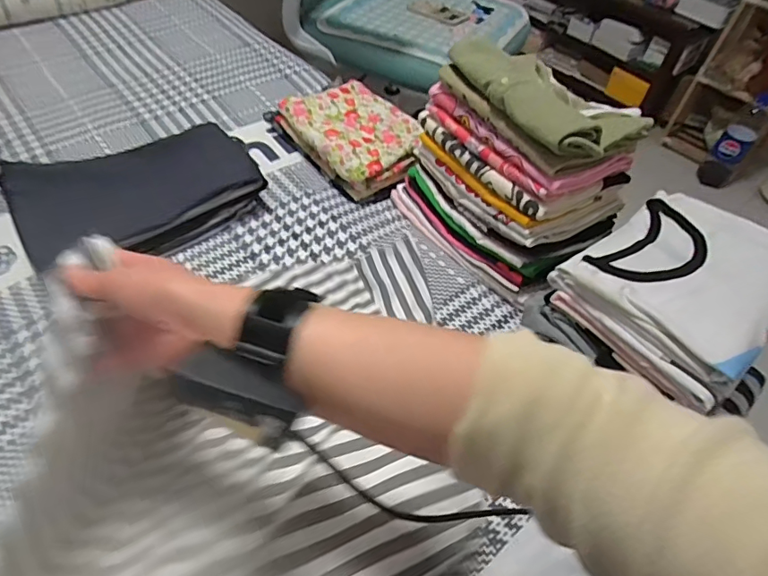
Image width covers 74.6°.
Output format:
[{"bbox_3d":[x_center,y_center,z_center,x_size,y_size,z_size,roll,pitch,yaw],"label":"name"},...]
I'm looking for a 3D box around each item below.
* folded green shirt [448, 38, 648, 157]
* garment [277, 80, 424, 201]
[{"bbox_3d":[0.212,-0.261,0.666,0.168,0.056,0.234,-24,56,-23],"label":"folded green shirt"},{"bbox_3d":[-0.047,-0.273,0.904,0.178,0.058,0.266,-31,59,-27],"label":"garment"}]

